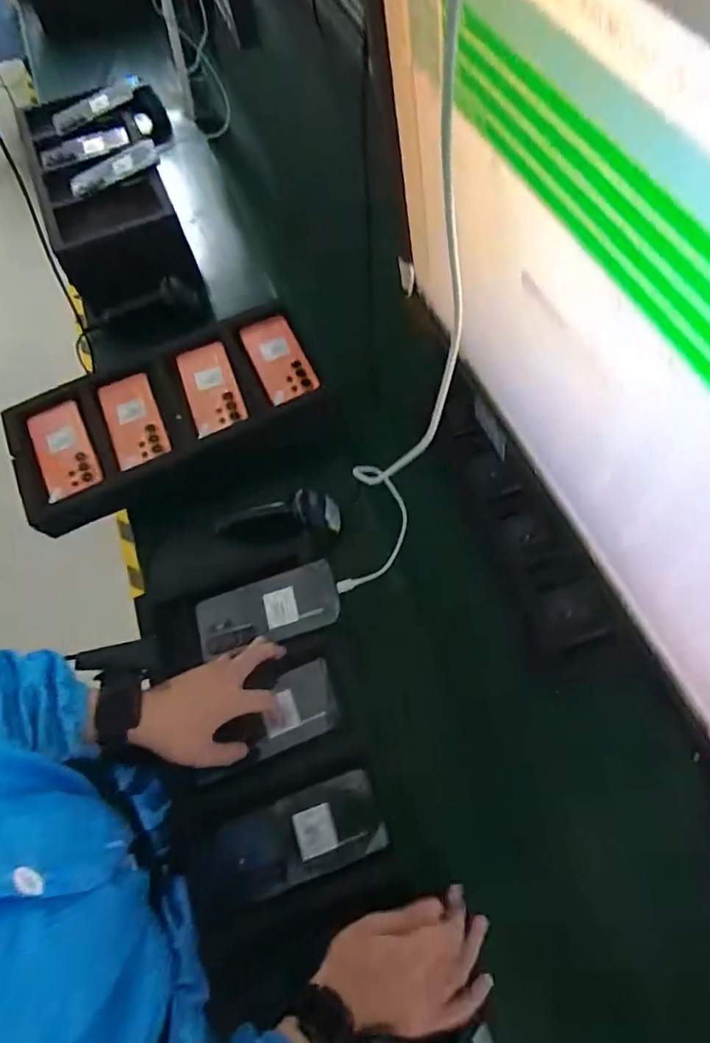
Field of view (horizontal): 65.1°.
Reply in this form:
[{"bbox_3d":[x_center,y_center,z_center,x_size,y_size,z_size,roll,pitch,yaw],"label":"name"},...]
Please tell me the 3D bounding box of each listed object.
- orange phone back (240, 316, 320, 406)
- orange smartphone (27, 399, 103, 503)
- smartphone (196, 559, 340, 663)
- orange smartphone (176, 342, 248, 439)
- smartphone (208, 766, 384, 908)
[{"bbox_3d":[-0.122,-0.257,0.888,0.079,0.012,0.165,-29,71,5],"label":"orange phone back"},{"bbox_3d":[-0.429,-0.105,0.822,0.079,0.014,0.166,-24,65,-9],"label":"orange smartphone"},{"bbox_3d":[-0.103,0.105,0.652,0.167,0.012,0.073,-19,70,3],"label":"smartphone"},{"bbox_3d":[-0.225,-0.210,0.869,0.080,0.016,0.185,-19,64,-7],"label":"orange smartphone"},{"bbox_3d":[-0.057,0.318,0.557,0.169,0.016,0.074,-19,64,-7],"label":"smartphone"}]

